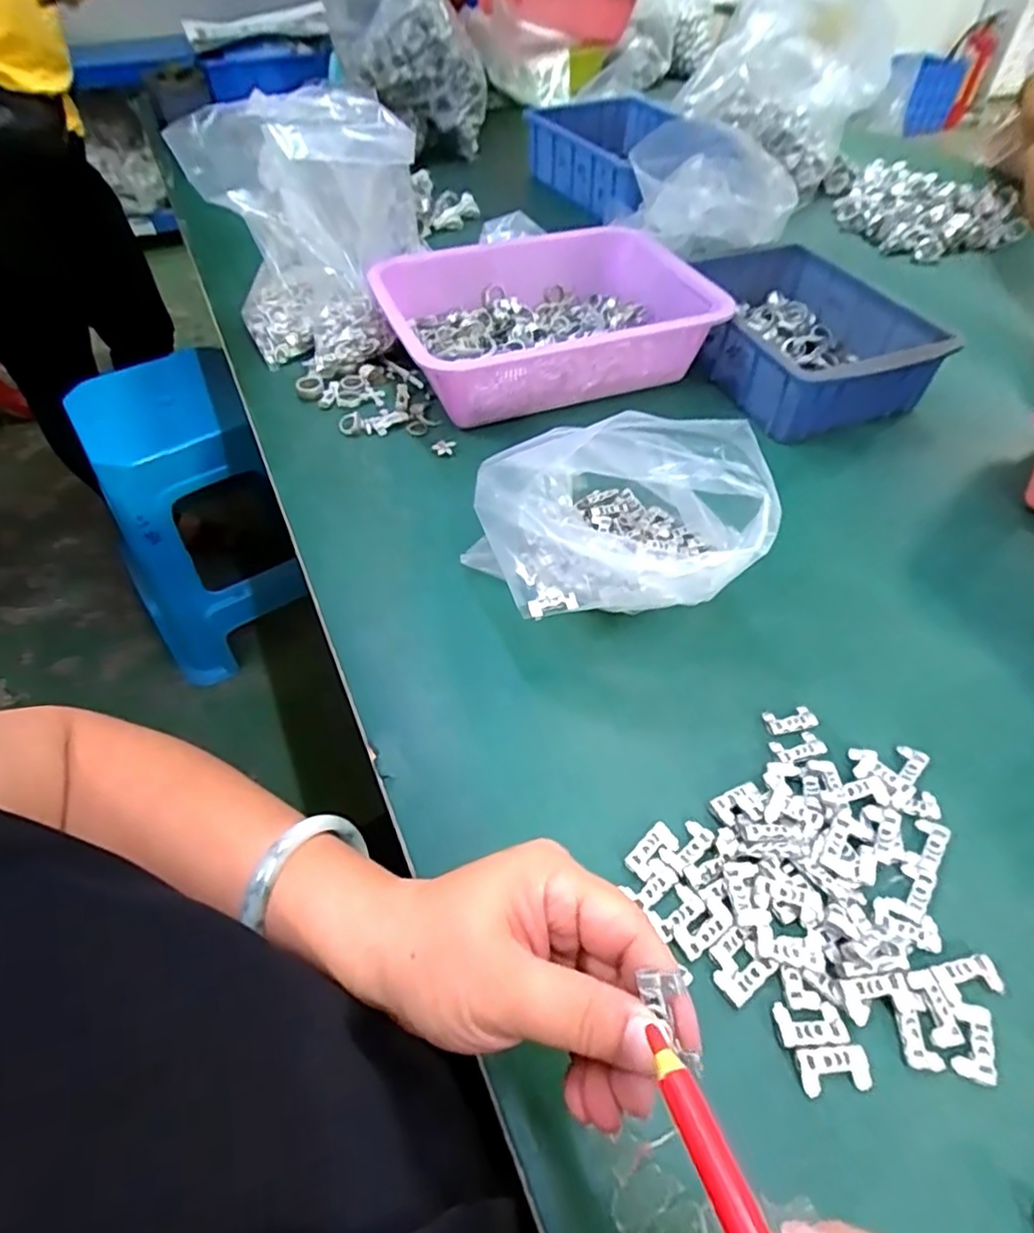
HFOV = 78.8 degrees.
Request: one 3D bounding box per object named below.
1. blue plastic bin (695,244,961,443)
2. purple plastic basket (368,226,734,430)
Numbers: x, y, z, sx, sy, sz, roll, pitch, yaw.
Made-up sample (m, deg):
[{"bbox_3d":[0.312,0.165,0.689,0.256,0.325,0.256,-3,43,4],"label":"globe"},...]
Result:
[{"bbox_3d":[0.270,-0.284,0.638,0.174,0.074,0.258,-14,52,-12],"label":"blue plastic bin"},{"bbox_3d":[0.035,-0.289,0.625,0.308,0.085,0.215,-17,52,-14],"label":"purple plastic basket"}]

